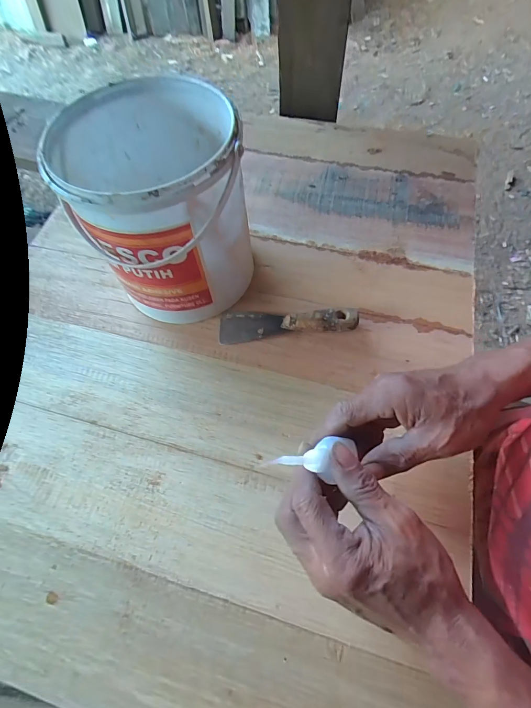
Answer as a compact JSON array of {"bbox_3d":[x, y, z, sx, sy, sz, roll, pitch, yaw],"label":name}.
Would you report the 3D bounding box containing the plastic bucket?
[{"bbox_3d":[-0.110,-0.157,0.410,0.167,0.191,0.178,-1,63,3],"label":"plastic bucket"}]

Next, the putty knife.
[{"bbox_3d":[0.025,-0.040,0.436,0.160,0.024,0.041,-3,63,2],"label":"putty knife"}]

